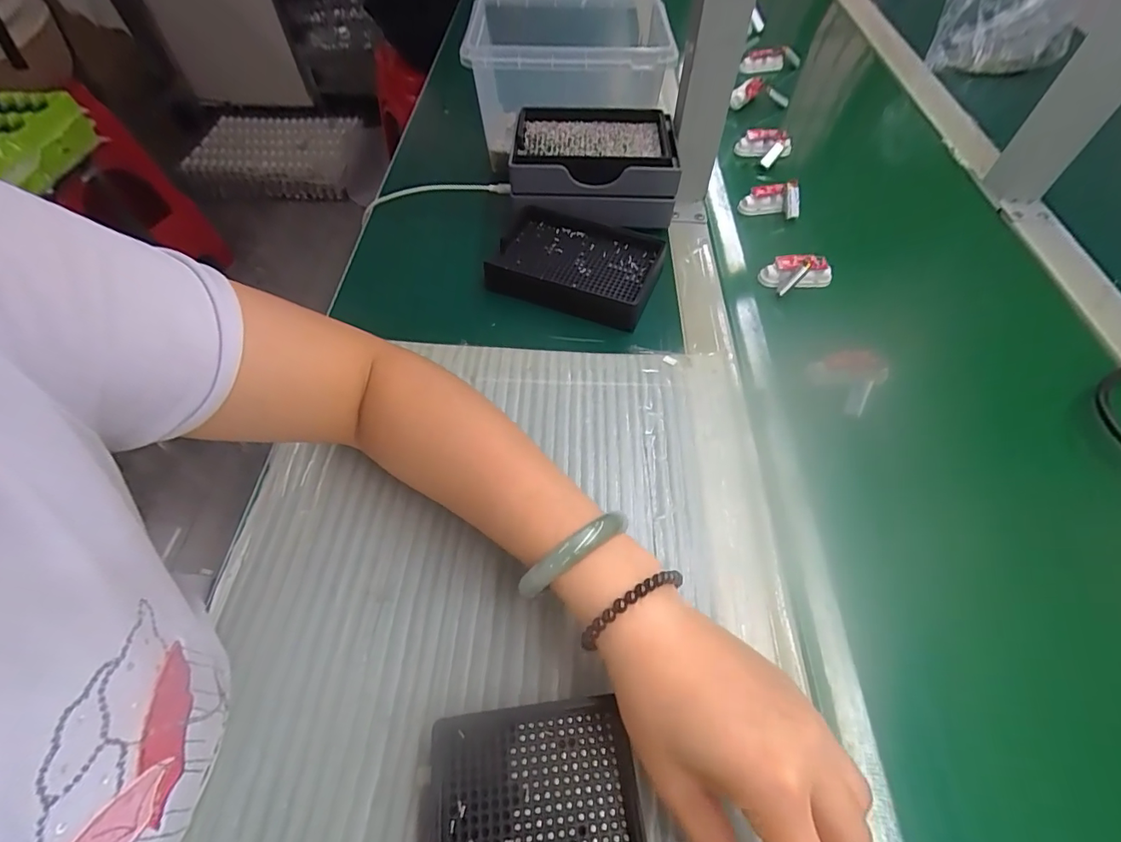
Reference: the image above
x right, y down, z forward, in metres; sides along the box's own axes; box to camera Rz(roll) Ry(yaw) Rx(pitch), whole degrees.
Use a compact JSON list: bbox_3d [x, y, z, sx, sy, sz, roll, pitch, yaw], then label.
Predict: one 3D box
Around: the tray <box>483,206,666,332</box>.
[{"bbox_3d":[0.014,-0.140,0.447,0.141,0.028,0.095,18,57,13],"label":"tray"}]

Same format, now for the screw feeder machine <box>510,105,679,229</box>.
[{"bbox_3d":[0.032,-0.244,0.481,0.150,0.060,0.107,3,56,3],"label":"screw feeder machine"}]

